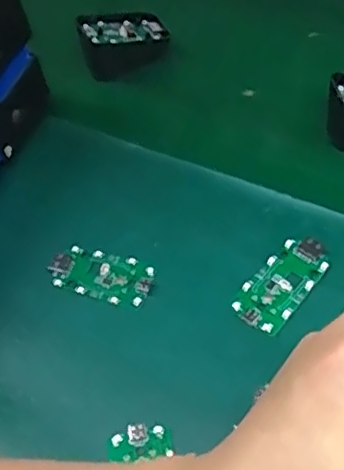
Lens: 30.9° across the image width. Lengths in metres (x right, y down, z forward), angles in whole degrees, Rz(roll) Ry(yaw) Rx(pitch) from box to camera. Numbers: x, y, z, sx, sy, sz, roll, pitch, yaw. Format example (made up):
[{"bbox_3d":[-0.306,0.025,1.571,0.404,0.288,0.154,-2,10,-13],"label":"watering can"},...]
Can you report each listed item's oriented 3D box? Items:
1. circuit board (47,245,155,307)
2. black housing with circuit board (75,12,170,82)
[{"bbox_3d":[-0.041,0.024,0.373,0.061,0.007,0.032,15,57,19],"label":"circuit board"},{"bbox_3d":[-0.041,-0.159,0.500,0.073,0.041,0.040,-27,55,-12],"label":"black housing with circuit board"}]

